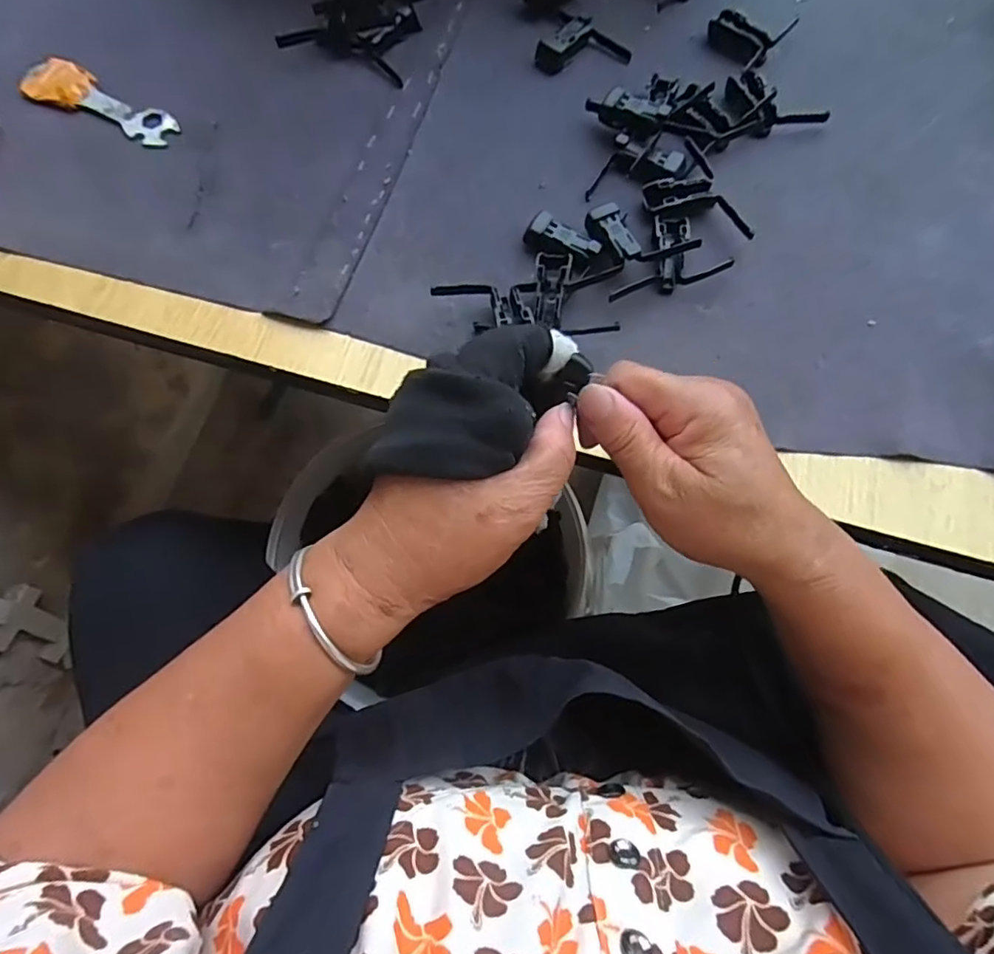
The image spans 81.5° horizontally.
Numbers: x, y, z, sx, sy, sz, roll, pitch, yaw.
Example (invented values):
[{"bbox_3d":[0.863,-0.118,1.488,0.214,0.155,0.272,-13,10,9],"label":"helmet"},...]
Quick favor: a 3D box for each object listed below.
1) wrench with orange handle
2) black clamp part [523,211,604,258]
[{"bbox_3d":[-0.276,-0.259,0.400,0.117,0.008,0.038,28,73,9],"label":"wrench with orange handle"},{"bbox_3d":[0.040,-0.146,0.360,0.046,0.014,0.018,36,75,11],"label":"black clamp part"}]

